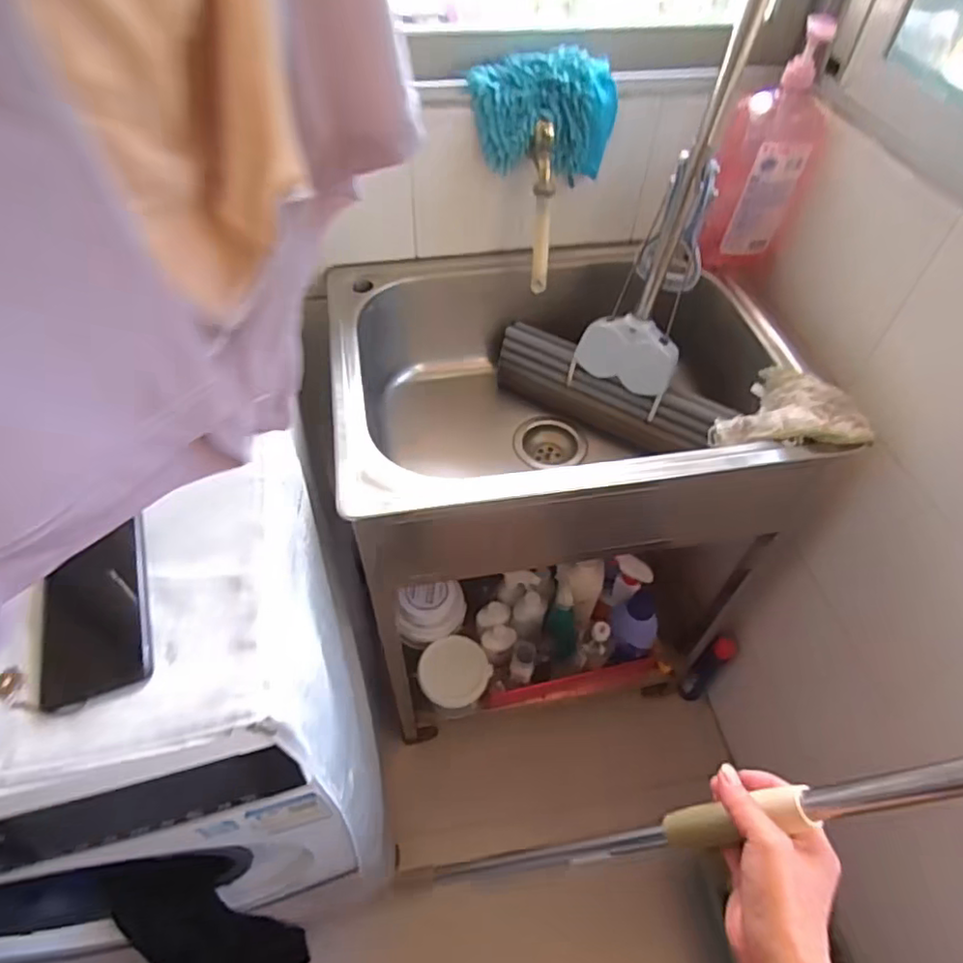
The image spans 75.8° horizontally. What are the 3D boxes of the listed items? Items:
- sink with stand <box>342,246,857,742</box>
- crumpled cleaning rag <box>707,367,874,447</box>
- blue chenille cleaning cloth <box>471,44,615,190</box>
[{"bbox_3d":[0.077,0.050,1.064,0.548,0.701,0.442,-7,52,-8],"label":"sink with stand"},{"bbox_3d":[0.373,-0.071,0.734,0.150,0.060,0.146,38,59,25],"label":"crumpled cleaning rag"},{"bbox_3d":[0.076,-0.457,0.778,0.185,0.123,0.060,1,51,-2],"label":"blue chenille cleaning cloth"}]

